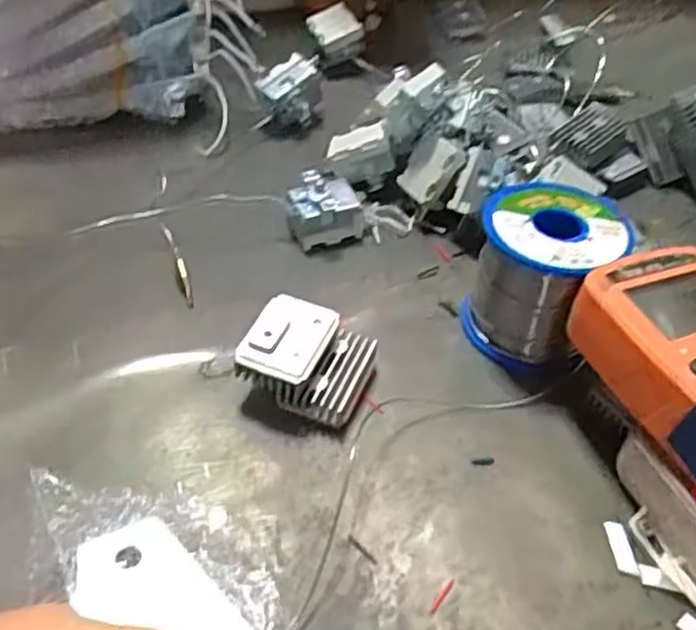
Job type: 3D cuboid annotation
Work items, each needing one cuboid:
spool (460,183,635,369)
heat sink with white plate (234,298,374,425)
[{"bbox_3d":[0.092,-0.021,0.349,0.062,0.062,0.067,15,47,12],"label":"spool"},{"bbox_3d":[-0.017,0.020,0.325,0.051,0.031,0.044,12,46,9],"label":"heat sink with white plate"}]

